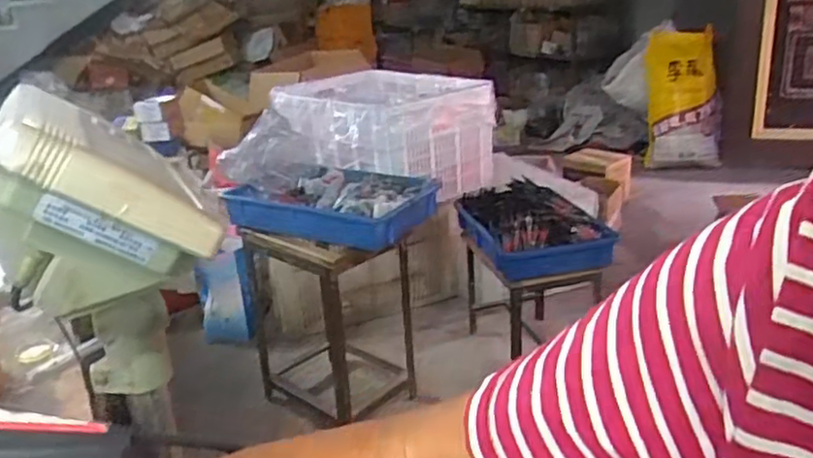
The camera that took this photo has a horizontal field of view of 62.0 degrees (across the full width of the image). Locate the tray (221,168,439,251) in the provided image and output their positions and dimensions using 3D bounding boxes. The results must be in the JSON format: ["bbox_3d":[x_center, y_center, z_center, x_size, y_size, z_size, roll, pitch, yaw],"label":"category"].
[{"bbox_3d":[-0.159,-0.066,1.521,0.436,0.085,0.272,5,23,24],"label":"tray"}]

